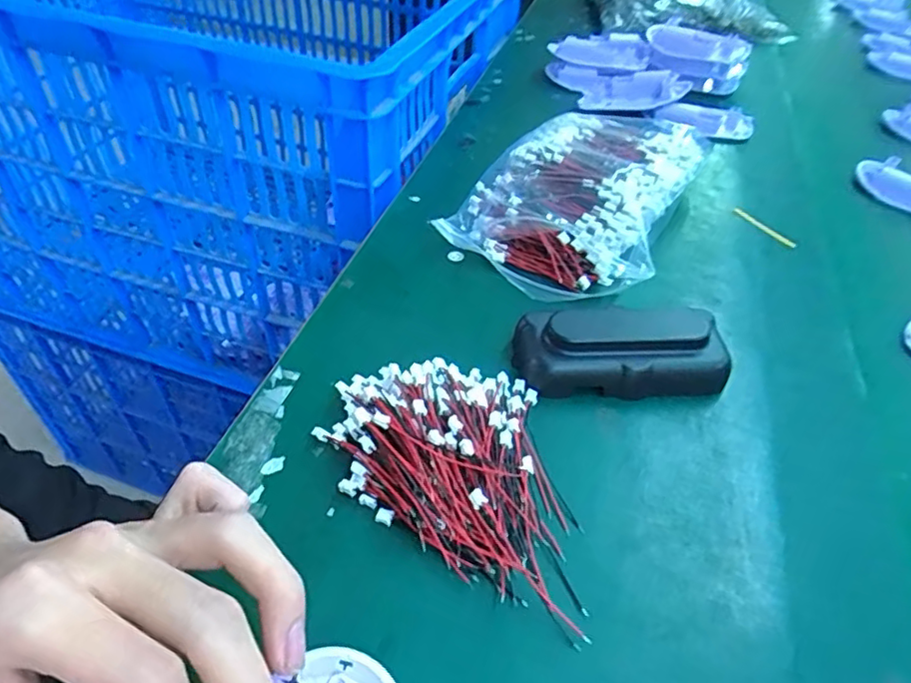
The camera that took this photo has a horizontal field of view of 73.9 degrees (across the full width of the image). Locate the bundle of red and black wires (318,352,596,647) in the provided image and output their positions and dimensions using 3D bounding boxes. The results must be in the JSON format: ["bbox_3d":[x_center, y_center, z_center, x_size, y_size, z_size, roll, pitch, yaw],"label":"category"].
[{"bbox_3d":[0.009,0.051,0.274,0.139,0.014,0.095,28,49,23],"label":"bundle of red and black wires"}]

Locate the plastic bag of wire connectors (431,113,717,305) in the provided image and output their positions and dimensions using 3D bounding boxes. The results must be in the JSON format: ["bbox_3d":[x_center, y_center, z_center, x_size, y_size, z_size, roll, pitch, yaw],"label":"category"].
[{"bbox_3d":[0.094,-0.103,0.418,0.134,0.045,0.190,29,49,24],"label":"plastic bag of wire connectors"}]

